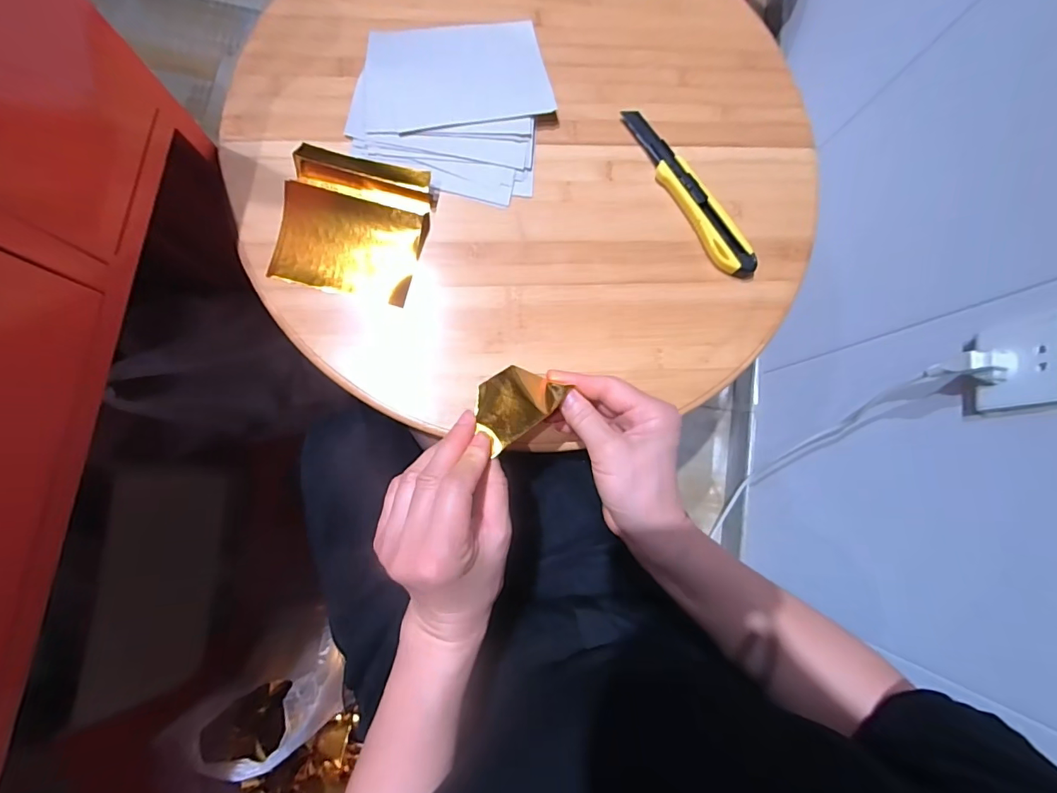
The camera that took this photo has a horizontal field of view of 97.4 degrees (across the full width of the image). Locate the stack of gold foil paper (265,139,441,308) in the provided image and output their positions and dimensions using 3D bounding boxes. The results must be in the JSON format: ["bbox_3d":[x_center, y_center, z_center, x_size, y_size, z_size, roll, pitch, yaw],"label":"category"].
[{"bbox_3d":[-0.157,-0.156,0.418,0.123,0.022,0.125,13,82,-3],"label":"stack of gold foil paper"}]

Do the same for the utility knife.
[{"bbox_3d":[0.152,-0.197,0.450,0.030,0.018,0.194,-35,87,-8],"label":"utility knife"}]

